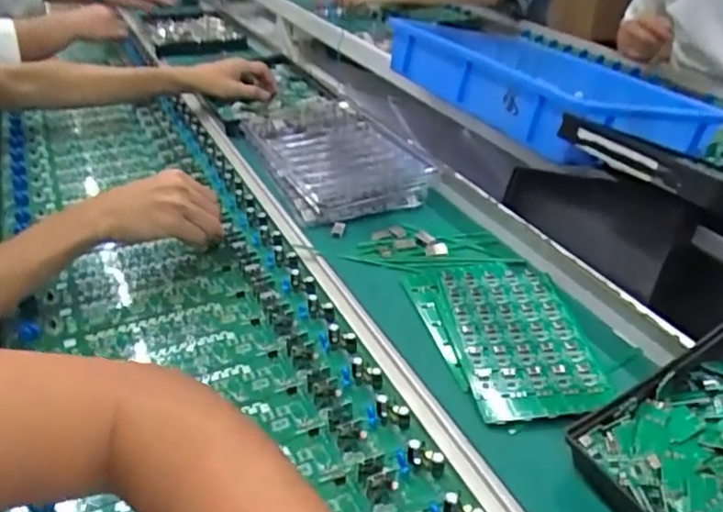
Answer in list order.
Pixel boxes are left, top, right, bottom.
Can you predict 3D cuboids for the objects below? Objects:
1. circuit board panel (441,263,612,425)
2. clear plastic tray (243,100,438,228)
[{"bbox_3d":[0.134,0.063,0.551,0.104,0.010,0.200,-4,35,-3],"label":"circuit board panel"},{"bbox_3d":[-0.040,-0.136,0.833,0.173,0.037,0.294,-12,34,-19],"label":"clear plastic tray"}]

